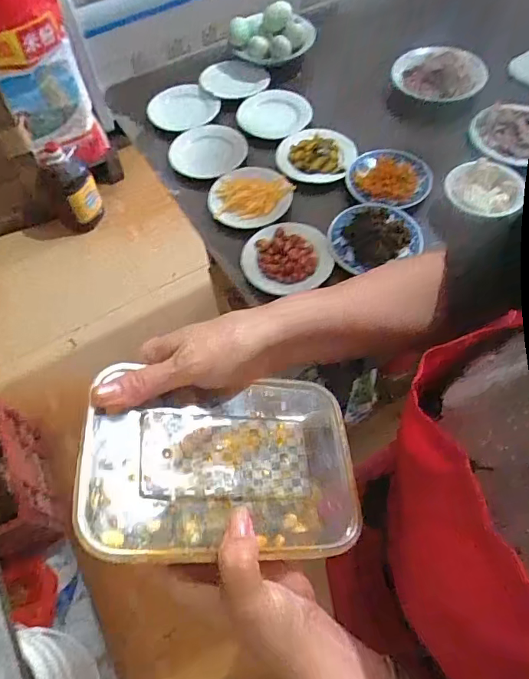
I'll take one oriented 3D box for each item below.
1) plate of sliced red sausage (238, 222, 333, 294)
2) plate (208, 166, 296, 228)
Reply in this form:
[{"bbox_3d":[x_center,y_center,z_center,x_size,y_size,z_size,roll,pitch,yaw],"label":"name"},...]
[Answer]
[{"bbox_3d":[0.030,-0.119,0.700,0.125,0.018,0.117,-1,60,3],"label":"plate of sliced red sausage"},{"bbox_3d":[-0.022,-0.226,0.776,0.129,0.022,0.111,-8,60,-1],"label":"plate"}]

